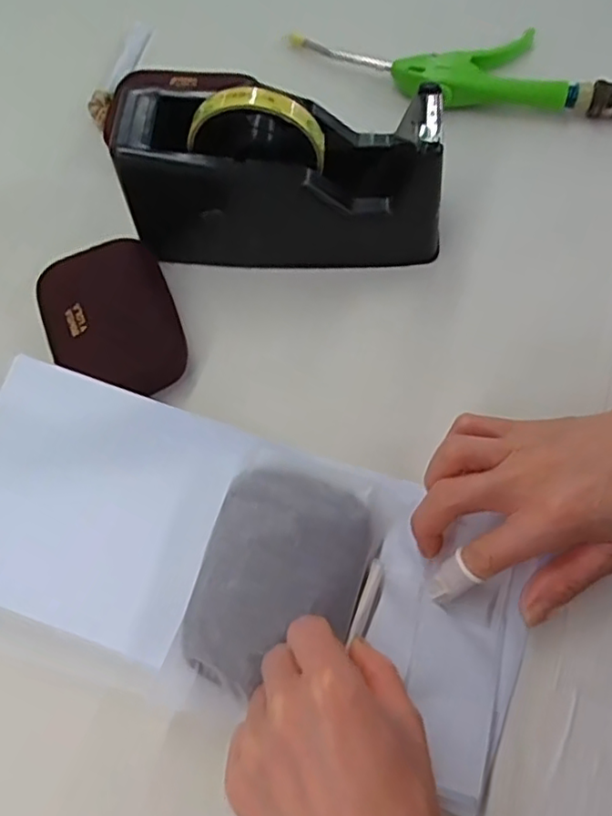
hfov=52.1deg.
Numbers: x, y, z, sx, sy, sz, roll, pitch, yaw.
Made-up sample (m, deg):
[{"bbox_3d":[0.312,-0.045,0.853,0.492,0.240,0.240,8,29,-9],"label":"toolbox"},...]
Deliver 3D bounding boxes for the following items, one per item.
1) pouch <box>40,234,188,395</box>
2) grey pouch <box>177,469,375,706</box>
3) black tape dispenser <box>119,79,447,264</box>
[{"bbox_3d":[-0.125,-0.055,0.406,0.082,0.024,0.115,-20,67,-5],"label":"pouch"},{"bbox_3d":[-0.014,0.089,0.324,0.079,0.019,0.107,14,68,8],"label":"grey pouch"},{"bbox_3d":[-0.015,-0.152,0.402,0.199,0.103,0.072,0,67,4],"label":"black tape dispenser"}]

